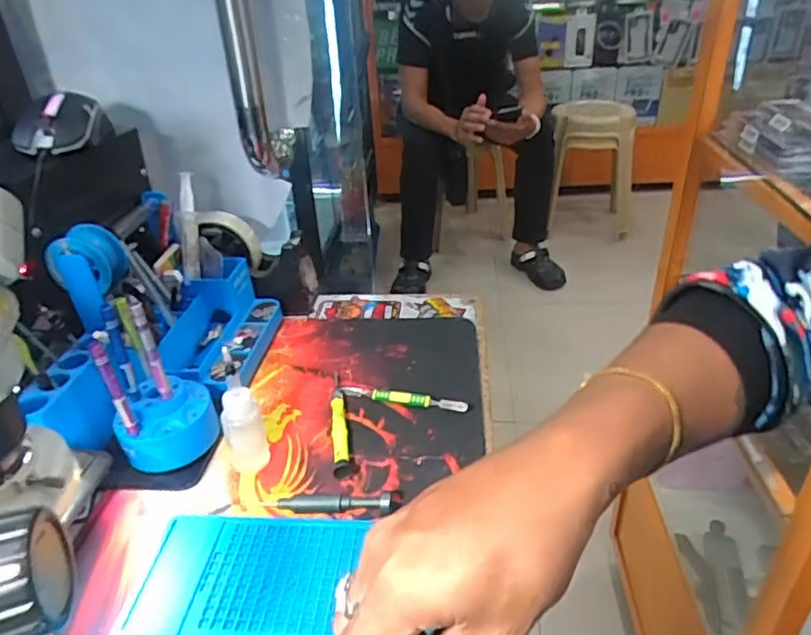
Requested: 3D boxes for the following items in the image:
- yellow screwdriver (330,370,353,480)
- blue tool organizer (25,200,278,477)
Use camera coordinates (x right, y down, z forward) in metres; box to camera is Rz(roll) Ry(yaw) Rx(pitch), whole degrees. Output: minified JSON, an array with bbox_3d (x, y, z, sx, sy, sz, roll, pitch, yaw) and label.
[{"bbox_3d":[-0.058,0.086,0.521,0.013,0.012,0.132,-7,32,-6],"label":"yellow screwdriver"},{"bbox_3d":[-0.214,0.001,0.540,0.160,0.150,0.243,-4,32,-1],"label":"blue tool organizer"}]

